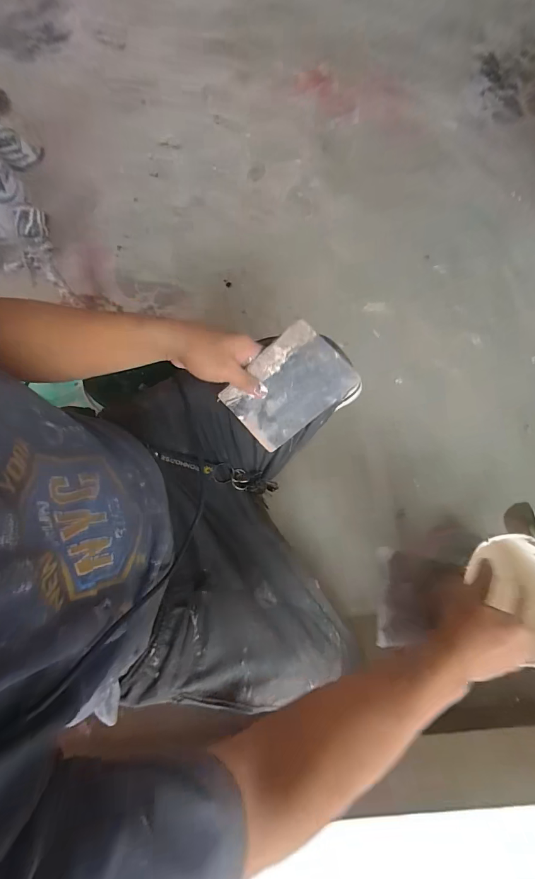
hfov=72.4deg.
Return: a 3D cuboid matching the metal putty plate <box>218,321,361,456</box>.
[{"bbox_3d":[0.022,-0.056,0.418,0.136,0.004,0.100,-38,111,23],"label":"metal putty plate"}]

